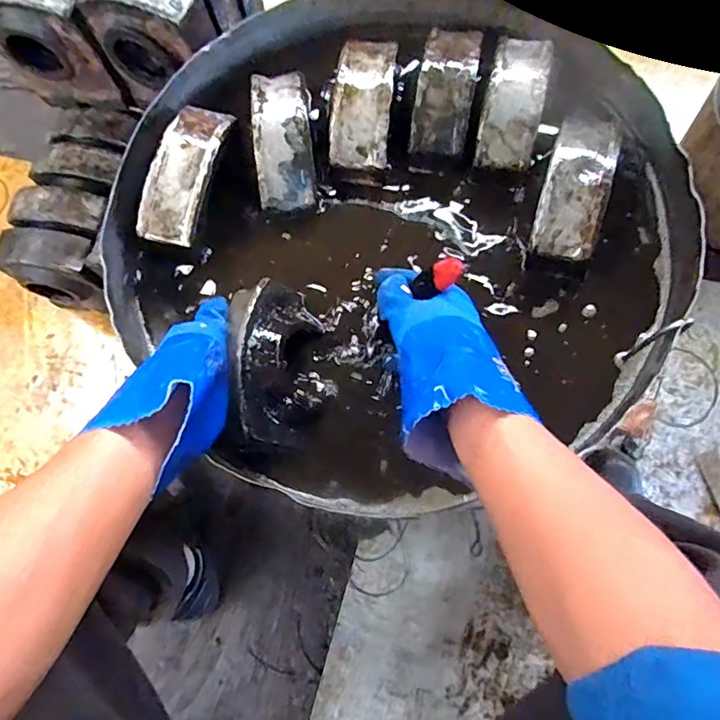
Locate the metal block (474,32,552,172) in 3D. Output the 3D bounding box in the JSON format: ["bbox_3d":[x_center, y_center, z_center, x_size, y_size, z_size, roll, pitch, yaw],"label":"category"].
[{"bbox_3d":[0.163,-0.275,0.555,0.057,0.037,0.145,12,75,8],"label":"metal block"}]

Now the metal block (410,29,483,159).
[{"bbox_3d":[0.094,-0.292,0.566,0.058,0.034,0.145,9,75,7],"label":"metal block"}]

